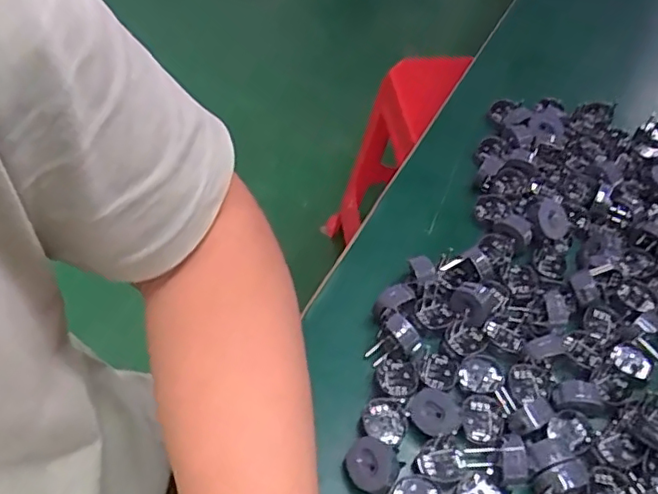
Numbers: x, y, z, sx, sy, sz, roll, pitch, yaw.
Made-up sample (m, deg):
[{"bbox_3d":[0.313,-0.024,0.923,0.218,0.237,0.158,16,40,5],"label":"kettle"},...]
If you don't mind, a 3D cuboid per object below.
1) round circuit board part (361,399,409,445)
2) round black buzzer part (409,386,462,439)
[{"bbox_3d":[0.033,0.103,0.360,0.028,0.006,0.024,19,72,24],"label":"round circuit board part"},{"bbox_3d":[0.064,0.097,0.359,0.030,0.010,0.028,2,53,-3],"label":"round black buzzer part"}]

